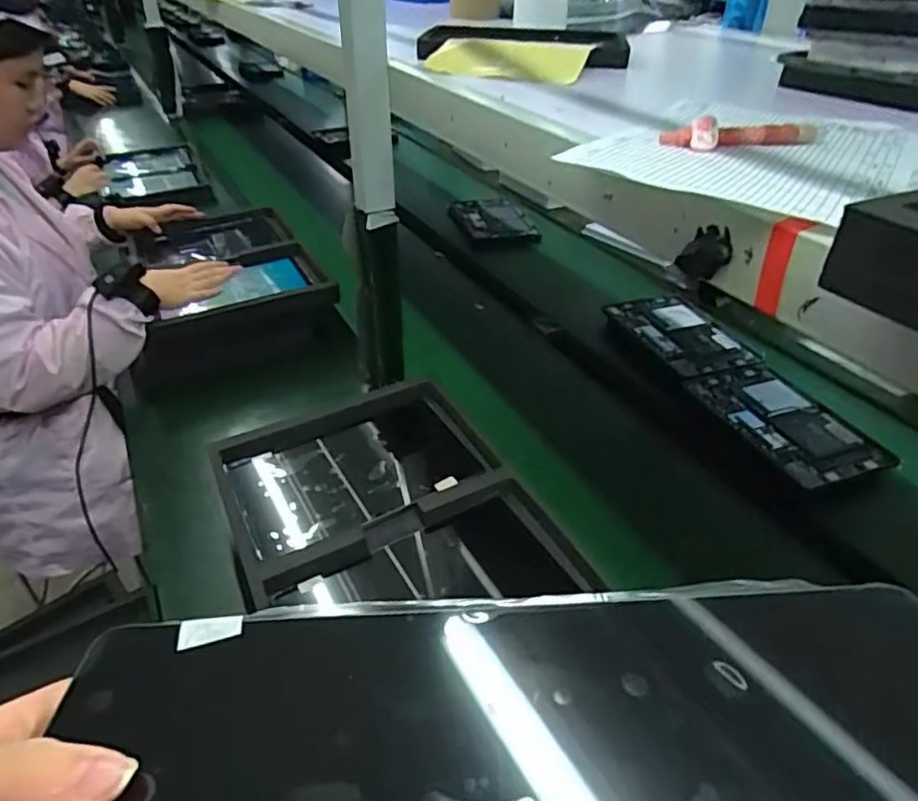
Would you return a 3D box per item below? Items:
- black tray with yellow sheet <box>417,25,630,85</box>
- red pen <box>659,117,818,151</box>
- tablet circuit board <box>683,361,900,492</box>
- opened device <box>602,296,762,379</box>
[{"bbox_3d":[0.082,-0.434,0.796,0.236,0.028,0.274,6,36,7],"label":"black tray with yellow sheet"},{"bbox_3d":[0.211,-0.200,0.482,0.121,0.021,0.011,-5,37,-8],"label":"red pen"},{"bbox_3d":[0.485,0.028,0.958,0.163,0.013,0.263,-11,38,-15],"label":"tablet circuit board"},{"bbox_3d":[0.398,-0.120,1.161,0.167,0.021,0.260,-12,38,-16],"label":"opened device"}]

